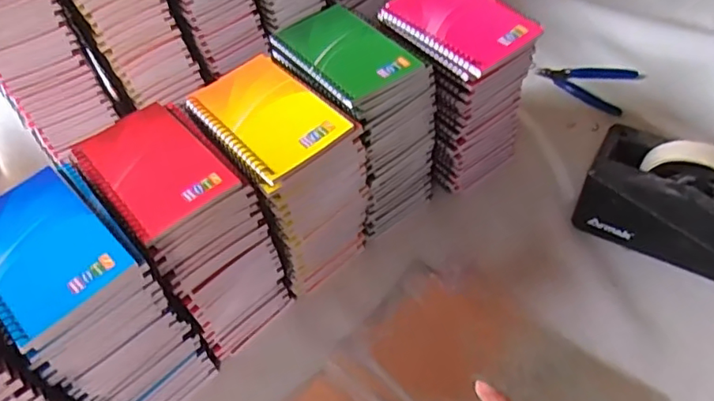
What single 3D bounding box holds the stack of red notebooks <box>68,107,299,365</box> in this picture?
[{"bbox_3d":[-0.147,0.029,0.506,0.091,0.185,0.141,-37,58,-21],"label":"stack of red notebooks"}]

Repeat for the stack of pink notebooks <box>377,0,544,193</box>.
[{"bbox_3d":[0.100,-0.117,0.594,0.104,0.189,0.133,-36,57,-20],"label":"stack of pink notebooks"}]

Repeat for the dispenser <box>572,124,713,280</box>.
[{"bbox_3d":[0.319,0.008,0.523,0.199,0.121,0.071,26,59,23],"label":"dispenser"}]

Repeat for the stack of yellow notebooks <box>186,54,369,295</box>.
[{"bbox_3d":[-0.067,-0.018,0.535,0.094,0.190,0.129,-36,57,-20],"label":"stack of yellow notebooks"}]

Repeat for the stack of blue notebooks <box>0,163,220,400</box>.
[{"bbox_3d":[-0.210,0.087,0.458,0.097,0.196,0.130,-37,58,-21],"label":"stack of blue notebooks"}]

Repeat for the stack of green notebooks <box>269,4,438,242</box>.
[{"bbox_3d":[0.000,-0.078,0.567,0.097,0.183,0.139,-35,57,-20],"label":"stack of green notebooks"}]

